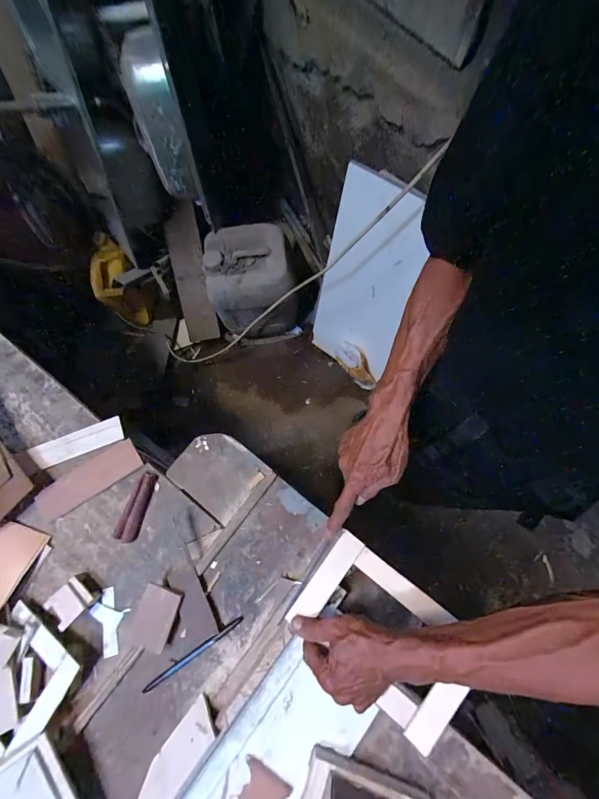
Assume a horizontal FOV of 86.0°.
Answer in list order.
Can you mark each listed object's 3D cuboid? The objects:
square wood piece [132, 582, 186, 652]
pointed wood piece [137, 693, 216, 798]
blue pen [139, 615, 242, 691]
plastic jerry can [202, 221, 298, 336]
[{"bbox_3d":[-0.194,0.294,0.433,0.053,0.005,0.080,20,85,11],"label":"square wood piece"},{"bbox_3d":[-0.153,0.438,0.386,0.130,0.006,0.049,-50,39,-8],"label":"pointed wood piece"},{"bbox_3d":[-0.141,0.343,0.433,0.150,0.014,0.010,-33,78,-6],"label":"blue pen"},{"bbox_3d":[-0.162,-0.389,1.143,0.274,0.346,0.244,-13,76,-1],"label":"plastic jerry can"}]

